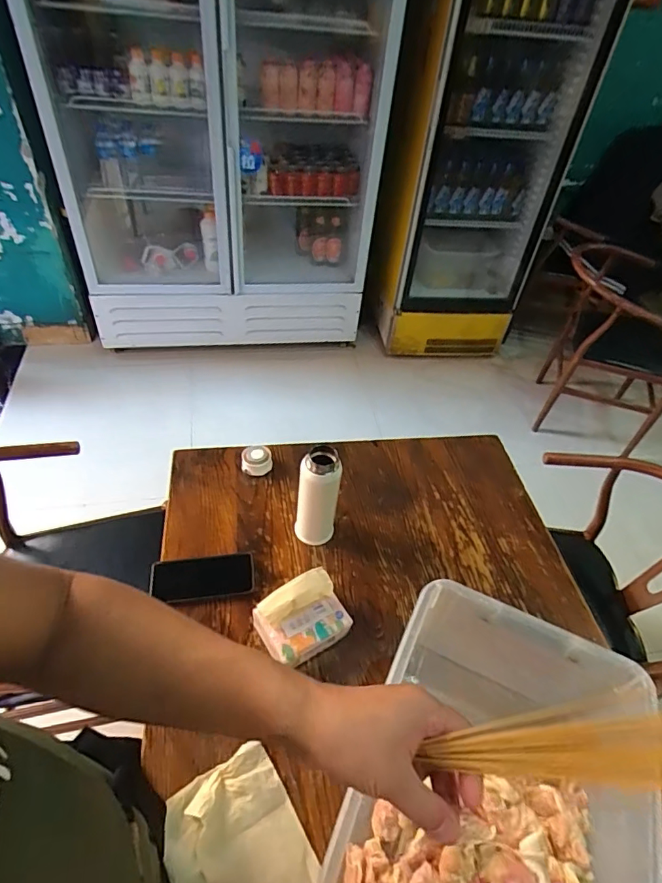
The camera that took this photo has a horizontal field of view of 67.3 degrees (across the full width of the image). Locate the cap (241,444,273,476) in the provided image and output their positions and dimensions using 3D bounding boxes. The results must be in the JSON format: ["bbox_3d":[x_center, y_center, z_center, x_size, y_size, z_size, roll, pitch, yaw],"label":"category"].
[{"bbox_3d":[-0.143,0.036,0.960,0.059,0.038,0.054,3,46,-3],"label":"cap"}]

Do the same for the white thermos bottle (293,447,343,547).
[{"bbox_3d":[-0.023,0.094,0.827,0.064,0.187,0.066,4,46,-3],"label":"white thermos bottle"}]

